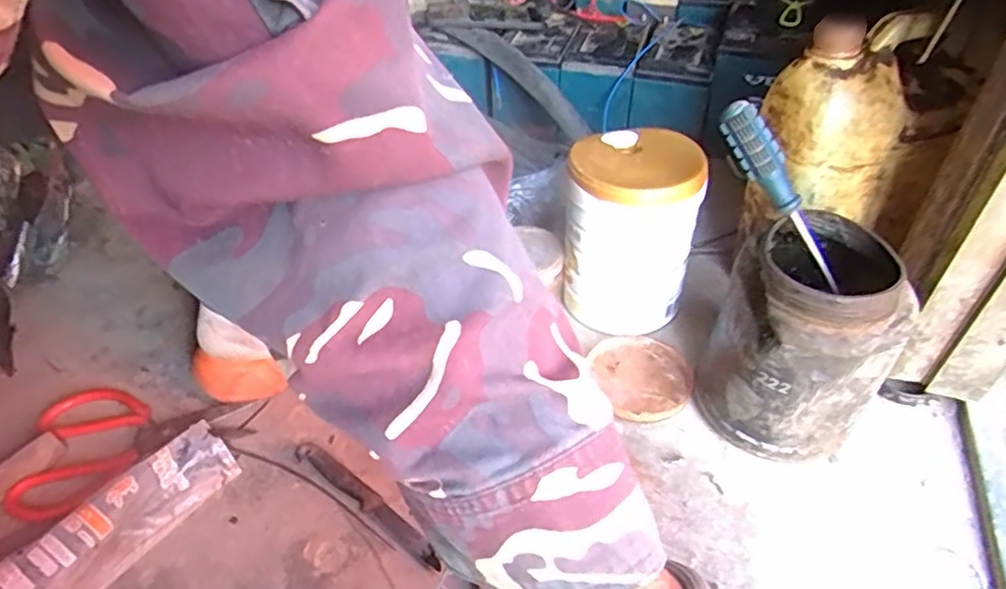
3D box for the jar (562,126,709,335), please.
[{"bbox_3d":[0.130,-0.063,0.648,0.117,0.172,0.115,-2,43,2],"label":"jar"}]

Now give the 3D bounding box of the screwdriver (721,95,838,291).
[{"bbox_3d":[0.226,-0.077,0.509,0.028,0.175,0.028,-21,24,46],"label":"screwdriver"}]

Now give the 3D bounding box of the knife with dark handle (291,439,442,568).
[{"bbox_3d":[-0.114,0.172,0.534,0.171,0.008,0.020,27,51,29],"label":"knife with dark handle"}]

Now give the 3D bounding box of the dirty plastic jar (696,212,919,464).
[{"bbox_3d":[0.247,0.037,0.535,0.129,0.176,0.140,-2,43,2],"label":"dirty plastic jar"}]

